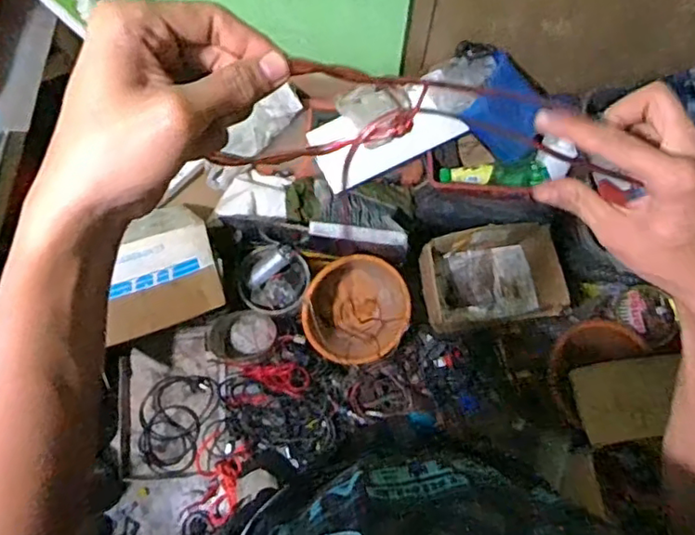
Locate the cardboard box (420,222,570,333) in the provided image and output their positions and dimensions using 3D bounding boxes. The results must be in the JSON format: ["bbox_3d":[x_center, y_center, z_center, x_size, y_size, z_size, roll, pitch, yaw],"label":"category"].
[{"bbox_3d":[0.339,0.025,1.415,0.318,0.128,0.219,-7,74,-2],"label":"cardboard box"}]

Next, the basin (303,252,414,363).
[{"bbox_3d":[0.021,0.102,1.388,0.236,0.170,0.241,0,74,0],"label":"basin"}]

